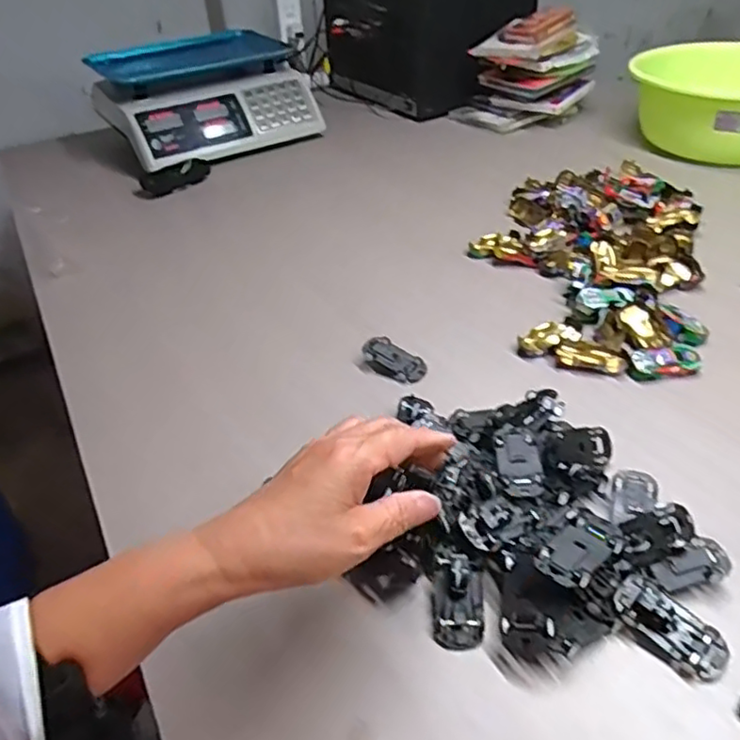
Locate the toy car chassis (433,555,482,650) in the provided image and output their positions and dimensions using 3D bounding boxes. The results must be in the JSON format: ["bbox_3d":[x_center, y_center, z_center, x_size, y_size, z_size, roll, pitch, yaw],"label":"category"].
[{"bbox_3d":[0.056,0.144,0.392,0.029,0.021,0.055,1,38,7],"label":"toy car chassis"}]

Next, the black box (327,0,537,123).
[{"bbox_3d":[0.108,-0.706,1.214,0.313,0.301,0.351,-20,40,-19],"label":"black box"}]

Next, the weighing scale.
[{"bbox_3d":[-0.295,-0.506,1.149,0.369,0.138,0.365,-23,41,-23],"label":"weighing scale"}]

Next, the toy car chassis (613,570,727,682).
[{"bbox_3d":[0.179,0.153,0.373,0.065,0.018,0.033,28,48,35],"label":"toy car chassis"}]

